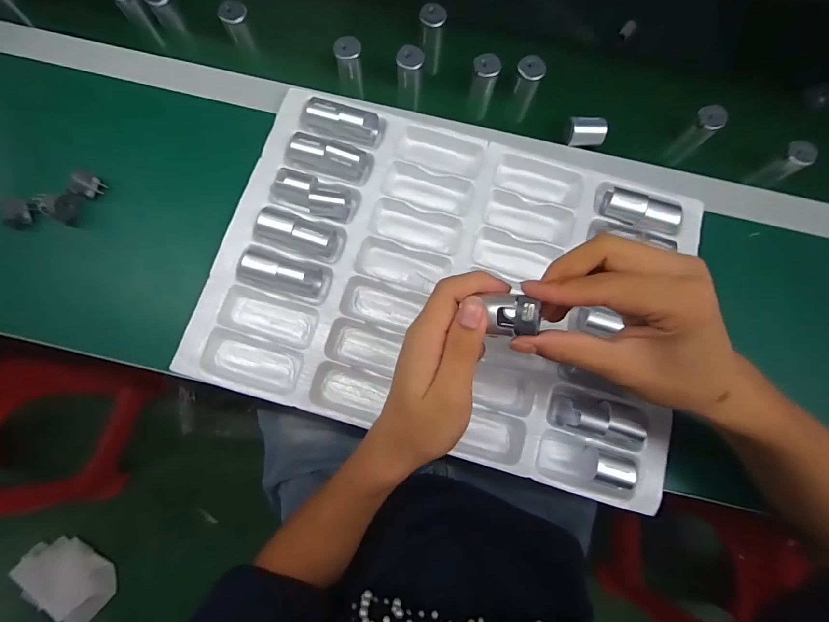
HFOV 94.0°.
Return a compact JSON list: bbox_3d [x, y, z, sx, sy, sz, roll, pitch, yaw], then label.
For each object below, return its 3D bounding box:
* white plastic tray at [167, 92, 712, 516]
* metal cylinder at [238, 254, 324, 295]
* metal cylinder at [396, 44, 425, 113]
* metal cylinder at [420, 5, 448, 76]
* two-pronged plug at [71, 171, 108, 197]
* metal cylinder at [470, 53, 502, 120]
[{"bbox_3d":[0.038,-0.030,0.381,0.441,0.041,0.313,16,81,0],"label":"white plastic tray"},{"bbox_3d":[-0.131,-0.034,0.375,0.076,0.025,0.024,14,81,-1],"label":"metal cylinder"},{"bbox_3d":[-0.006,-0.268,0.451,0.028,0.073,0.028,4,81,-2],"label":"metal cylinder"},{"bbox_3d":[0.019,-0.325,0.464,0.028,0.075,0.023,14,81,-1],"label":"metal cylinder"},{"bbox_3d":[-0.341,-0.130,0.403,0.017,0.028,0.021,10,83,39],"label":"two-pronged plug"},{"bbox_3d":[0.078,-0.263,0.457,0.028,0.067,0.033,14,81,-1],"label":"metal cylinder"}]

